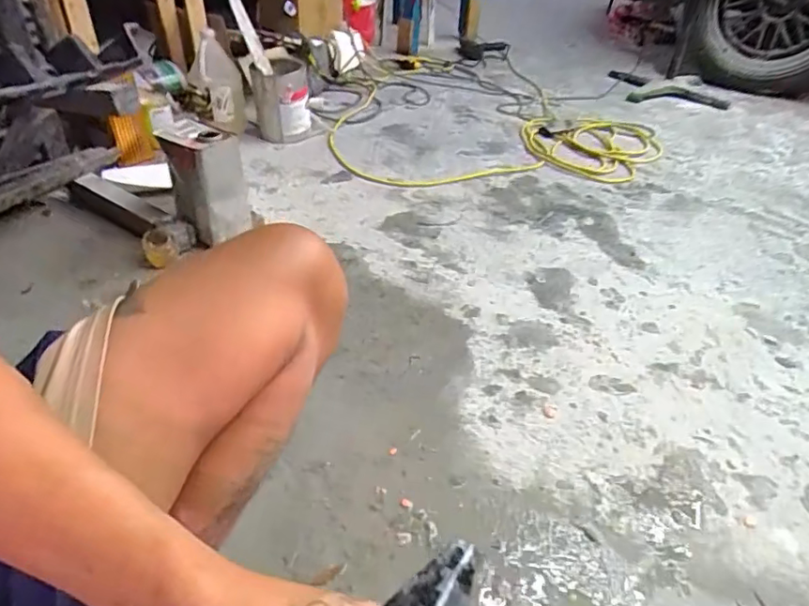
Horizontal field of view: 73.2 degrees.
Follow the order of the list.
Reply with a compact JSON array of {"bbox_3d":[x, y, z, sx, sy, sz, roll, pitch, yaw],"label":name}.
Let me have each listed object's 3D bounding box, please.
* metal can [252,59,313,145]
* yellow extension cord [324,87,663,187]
[{"bbox_3d":[-0.369,-0.597,1.637,0.155,0.214,0.154,-8,43,-14],"label":"metal can"},{"bbox_3d":[0.301,-0.547,1.776,1.076,0.029,0.672,-1,38,-6],"label":"yellow extension cord"}]

